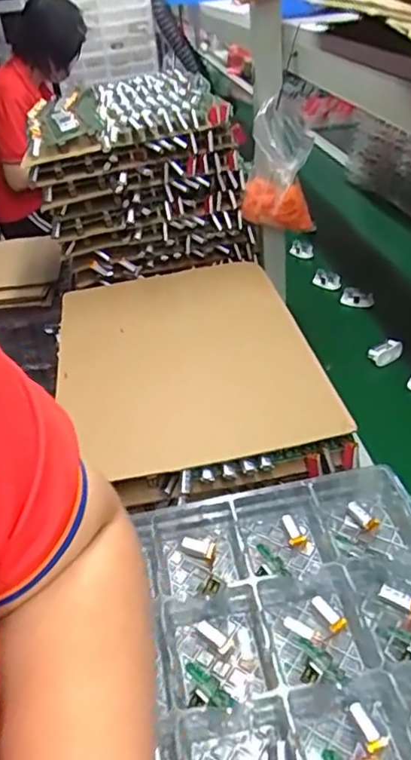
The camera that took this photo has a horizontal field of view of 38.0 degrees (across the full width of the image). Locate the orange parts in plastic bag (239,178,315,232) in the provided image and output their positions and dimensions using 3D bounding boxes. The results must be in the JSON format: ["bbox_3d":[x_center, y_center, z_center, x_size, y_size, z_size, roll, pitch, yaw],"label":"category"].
[{"bbox_3d":[0.111,-0.282,0.963,0.120,0.084,0.051,20,44,32],"label":"orange parts in plastic bag"}]

